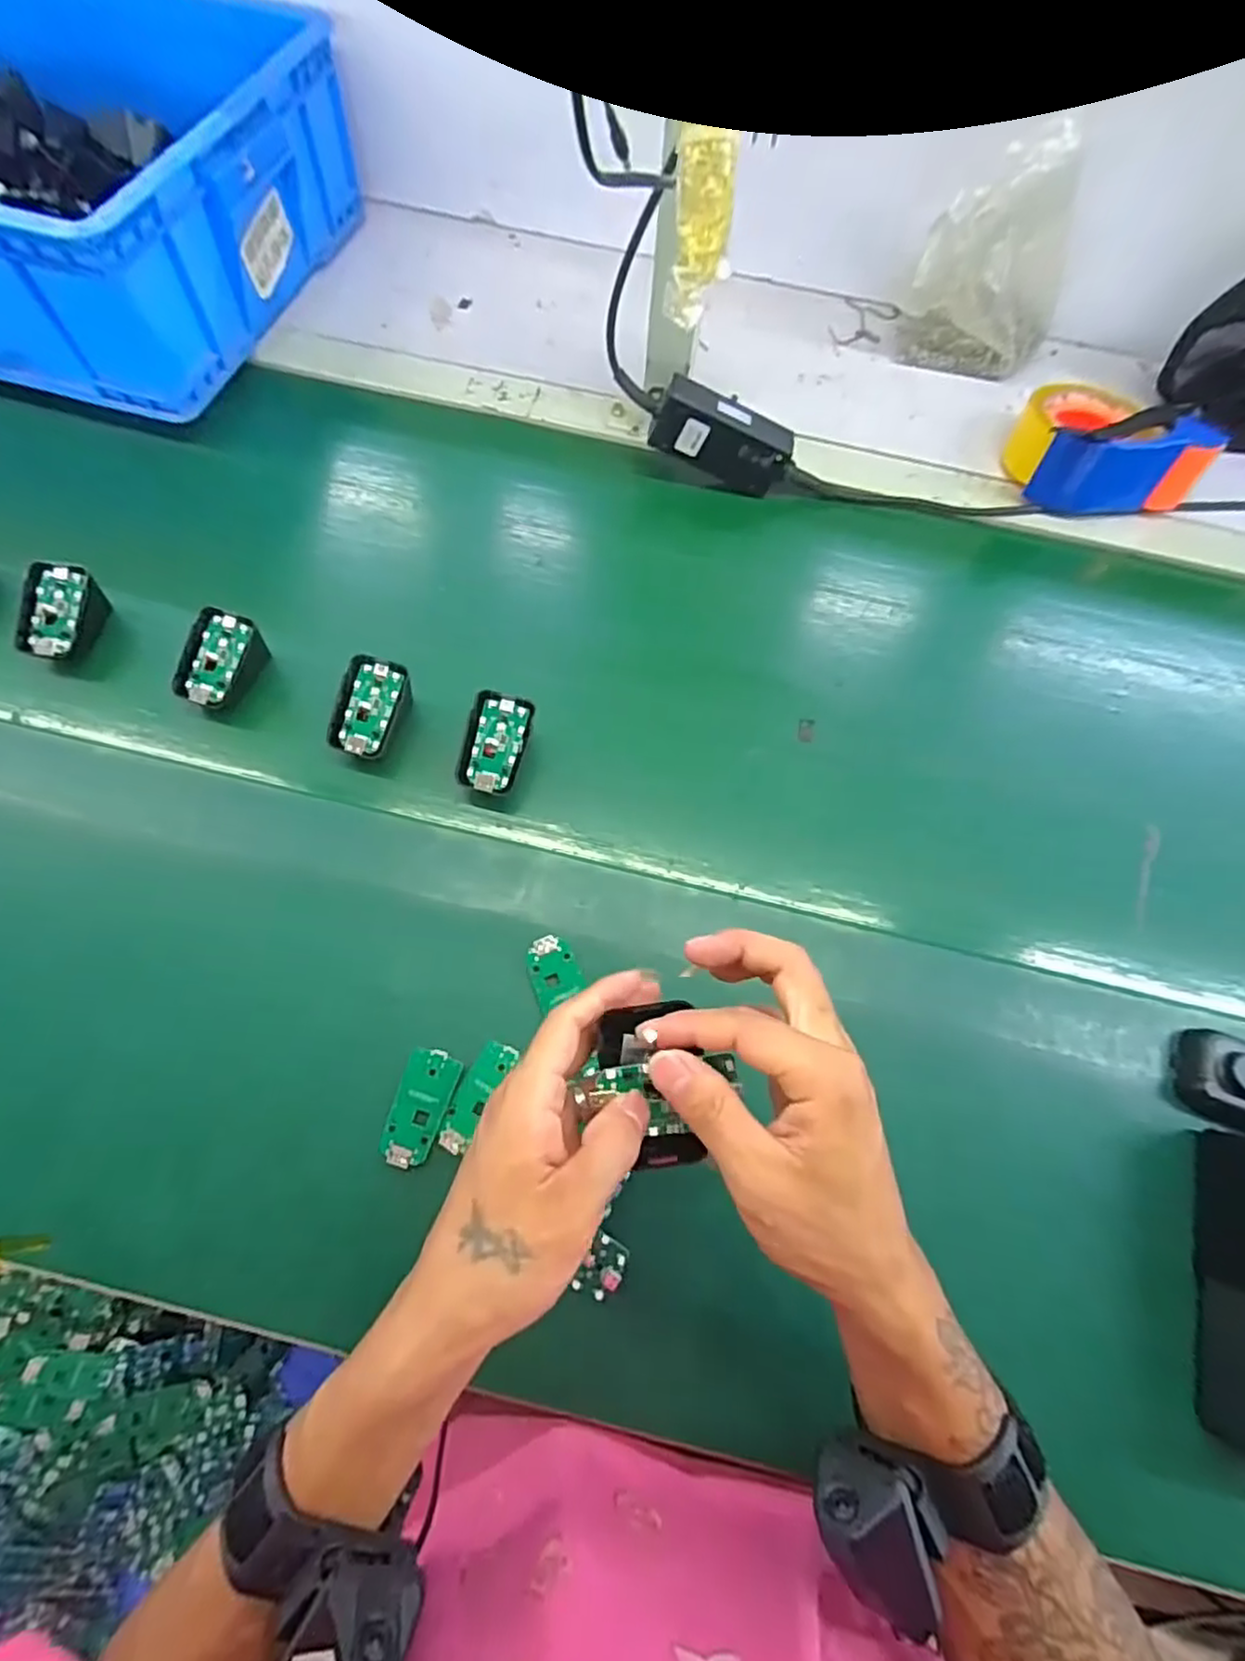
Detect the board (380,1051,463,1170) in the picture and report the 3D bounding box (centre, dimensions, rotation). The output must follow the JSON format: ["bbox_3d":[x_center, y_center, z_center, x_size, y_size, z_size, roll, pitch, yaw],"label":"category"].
[{"bbox_3d":[-0.119,0.163,0.400,0.032,0.004,0.062,15,70,4],"label":"board"}]

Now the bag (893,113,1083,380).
[{"bbox_3d":[0.337,-0.501,0.615,0.135,0.156,0.063,23,70,7],"label":"bag"}]

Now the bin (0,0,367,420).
[{"bbox_3d":[-0.651,-0.632,0.628,0.701,0.150,0.420,17,70,5],"label":"bin"}]

